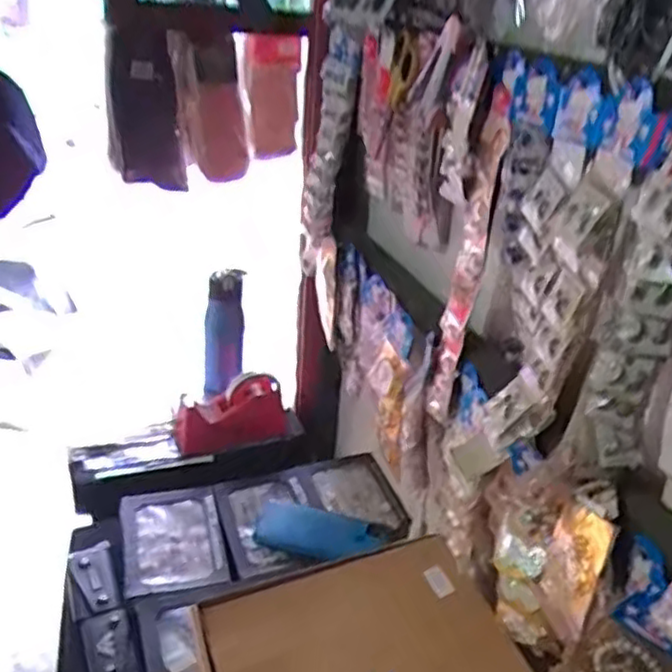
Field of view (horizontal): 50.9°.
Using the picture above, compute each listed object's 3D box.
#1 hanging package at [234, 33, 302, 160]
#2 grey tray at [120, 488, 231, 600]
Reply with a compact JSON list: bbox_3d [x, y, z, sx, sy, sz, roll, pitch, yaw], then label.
[{"bbox_3d":[-0.104,-0.376,1.122,0.030,0.209,0.121,26,48,32],"label":"hanging package"},{"bbox_3d":[-0.202,0.249,0.871,0.117,0.019,0.172,-6,31,-17],"label":"grey tray"}]

